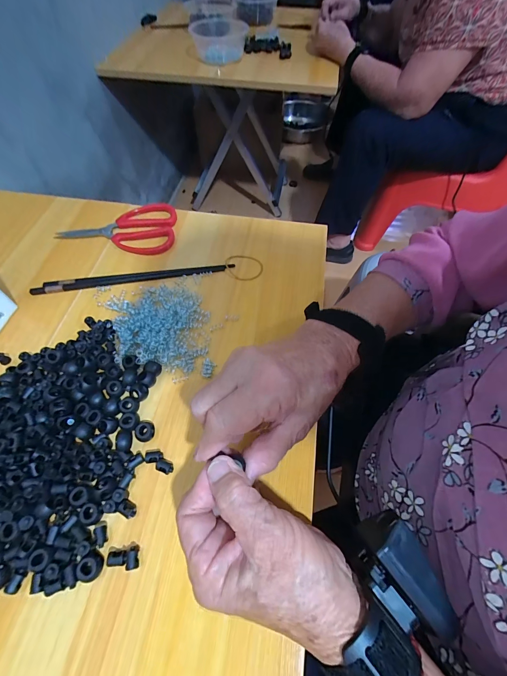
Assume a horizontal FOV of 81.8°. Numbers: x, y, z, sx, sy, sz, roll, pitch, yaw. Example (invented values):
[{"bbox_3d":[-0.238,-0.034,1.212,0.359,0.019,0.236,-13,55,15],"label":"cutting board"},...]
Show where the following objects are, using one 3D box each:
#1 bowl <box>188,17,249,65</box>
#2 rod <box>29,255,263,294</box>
[{"bbox_3d":[-0.087,-0.778,0.773,0.139,0.069,0.151,0,59,-1],"label":"bowl"},{"bbox_3d":[-0.130,-0.075,0.371,0.282,0.005,0.042,-9,60,-6],"label":"rod"}]

